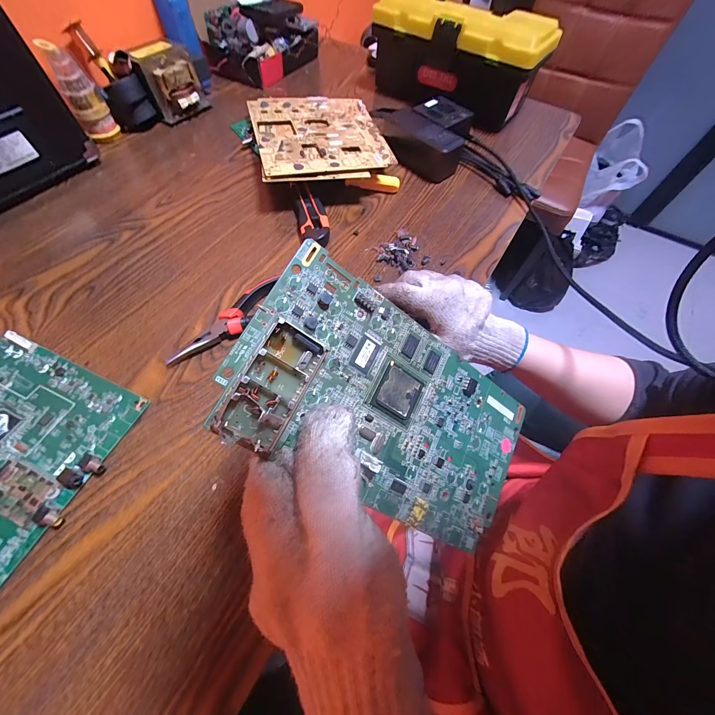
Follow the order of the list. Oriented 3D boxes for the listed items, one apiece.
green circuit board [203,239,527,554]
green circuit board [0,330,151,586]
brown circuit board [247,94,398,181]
[{"bbox_3d":[0.024,0.030,0.173,0.183,0.007,0.100,34,71,-20],"label":"green circuit board"},{"bbox_3d":[-0.322,0.082,0.269,0.183,0.014,0.188,22,62,9],"label":"green circuit board"},{"bbox_3d":[-0.064,-0.366,0.497,0.198,0.012,0.299,-10,57,-10],"label":"brown circuit board"}]

